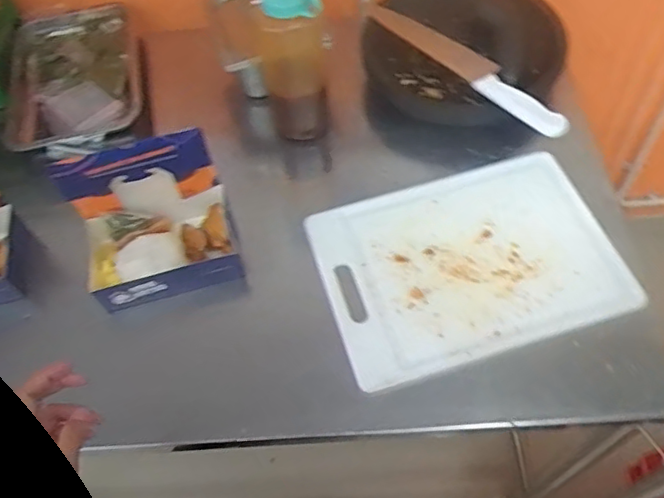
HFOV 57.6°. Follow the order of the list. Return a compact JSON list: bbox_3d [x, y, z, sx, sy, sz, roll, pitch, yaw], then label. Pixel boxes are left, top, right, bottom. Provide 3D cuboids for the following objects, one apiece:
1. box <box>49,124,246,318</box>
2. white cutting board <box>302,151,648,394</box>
[{"bbox_3d":[-0.217,-0.031,0.722,0.180,0.153,0.115,-15,57,-5],"label":"box"},{"bbox_3d":[0.161,0.010,0.737,0.343,0.010,0.250,-17,57,-6],"label":"white cutting board"}]

